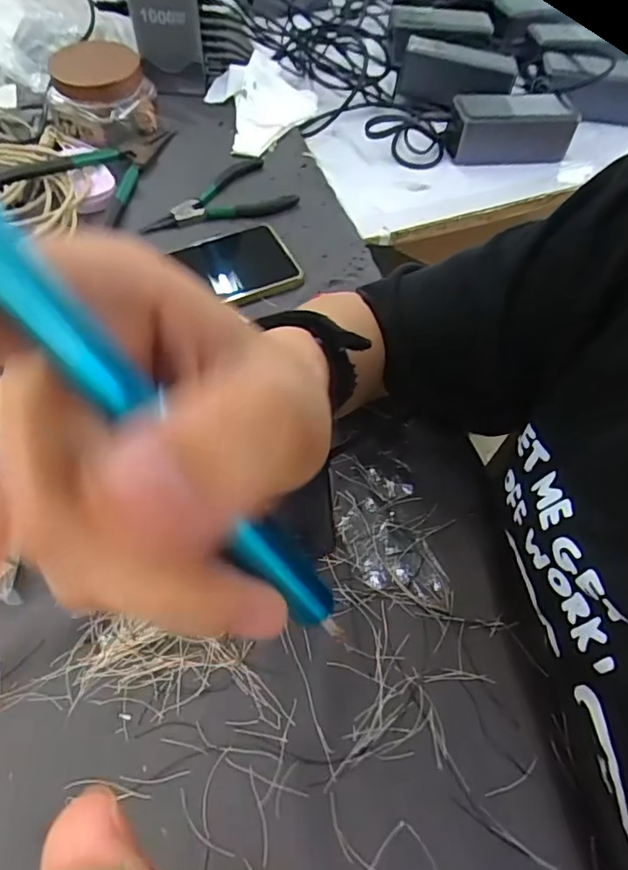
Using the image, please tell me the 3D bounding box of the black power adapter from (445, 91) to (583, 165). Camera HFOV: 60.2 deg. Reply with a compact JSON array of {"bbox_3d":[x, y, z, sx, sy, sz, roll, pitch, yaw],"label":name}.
[{"bbox_3d":[0.216,-0.335,0.595,0.126,0.049,0.064,-5,58,-7],"label":"black power adapter"}]

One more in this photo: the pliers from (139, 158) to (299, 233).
[{"bbox_3d":[-0.094,-0.225,0.514,0.143,0.012,0.093,-28,63,-20],"label":"pliers"}]

